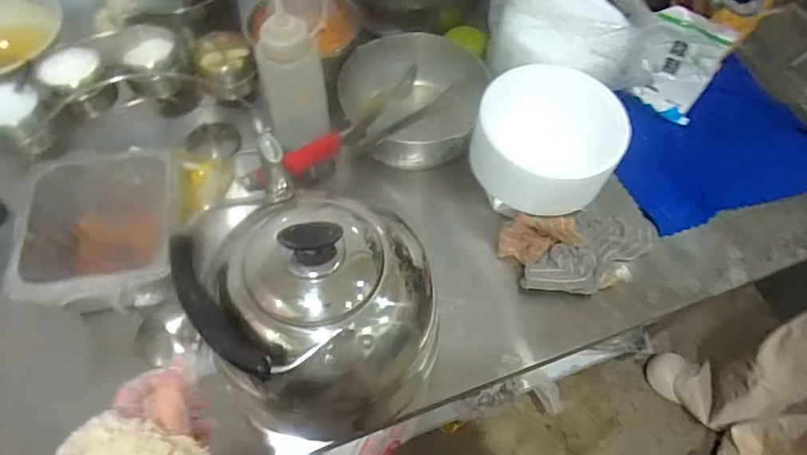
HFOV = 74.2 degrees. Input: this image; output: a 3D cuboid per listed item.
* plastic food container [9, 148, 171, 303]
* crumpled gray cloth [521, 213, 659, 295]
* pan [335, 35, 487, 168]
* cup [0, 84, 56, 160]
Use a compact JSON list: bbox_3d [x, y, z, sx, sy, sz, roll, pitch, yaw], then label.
[{"bbox_3d":[-0.327,-0.004,0.580,0.156,0.061,0.184,-6,59,-6],"label":"plastic food container"},{"bbox_3d":[0.232,0.026,0.664,0.197,0.032,0.084,-31,64,-19],"label":"crumpled gray cloth"},{"bbox_3d":[0.002,-0.176,0.754,0.197,0.070,0.213,7,58,2],"label":"pan"},{"bbox_3d":[-0.489,-0.136,0.678,0.064,0.072,0.076,39,64,19],"label":"cup"}]

